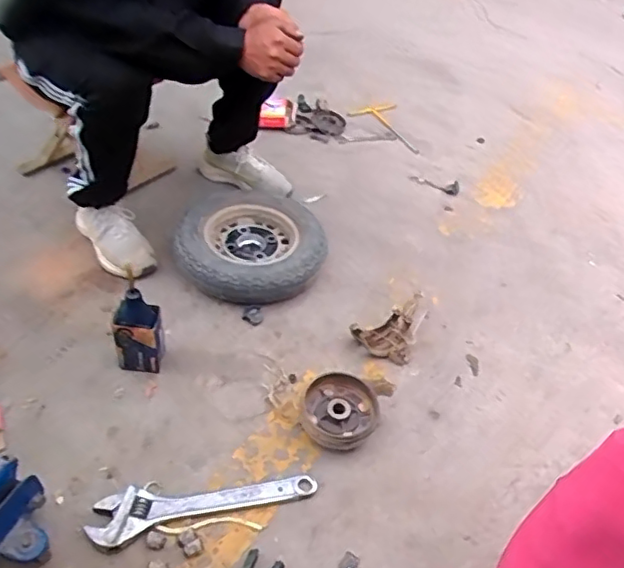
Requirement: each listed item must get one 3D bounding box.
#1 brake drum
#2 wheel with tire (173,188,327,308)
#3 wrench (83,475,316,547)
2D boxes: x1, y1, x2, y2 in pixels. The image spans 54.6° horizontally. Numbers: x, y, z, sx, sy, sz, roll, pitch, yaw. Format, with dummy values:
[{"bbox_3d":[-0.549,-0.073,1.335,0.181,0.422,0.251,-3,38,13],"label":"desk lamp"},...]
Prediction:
[{"bbox_3d":[0.055,0.234,1.096,0.140,0.048,0.150,3,44,-3],"label":"brake drum"},{"bbox_3d":[-0.143,-0.093,1.376,0.325,0.090,0.351,-6,46,-12],"label":"wheel with tire"},{"bbox_3d":[-0.173,0.345,0.981,0.352,0.026,0.076,-10,47,-16],"label":"wrench"}]

